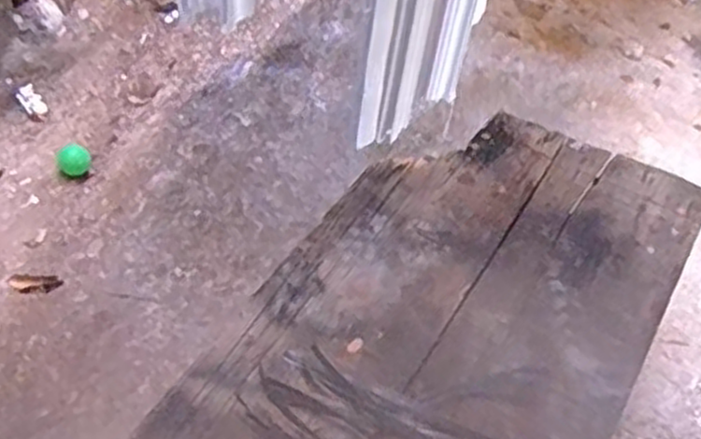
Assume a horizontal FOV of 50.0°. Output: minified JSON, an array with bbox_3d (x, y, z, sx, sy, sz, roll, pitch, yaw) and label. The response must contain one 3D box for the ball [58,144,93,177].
[{"bbox_3d":[-0.579,-0.120,1.581,0.066,0.071,0.066,2,51,-2],"label":"ball"}]

